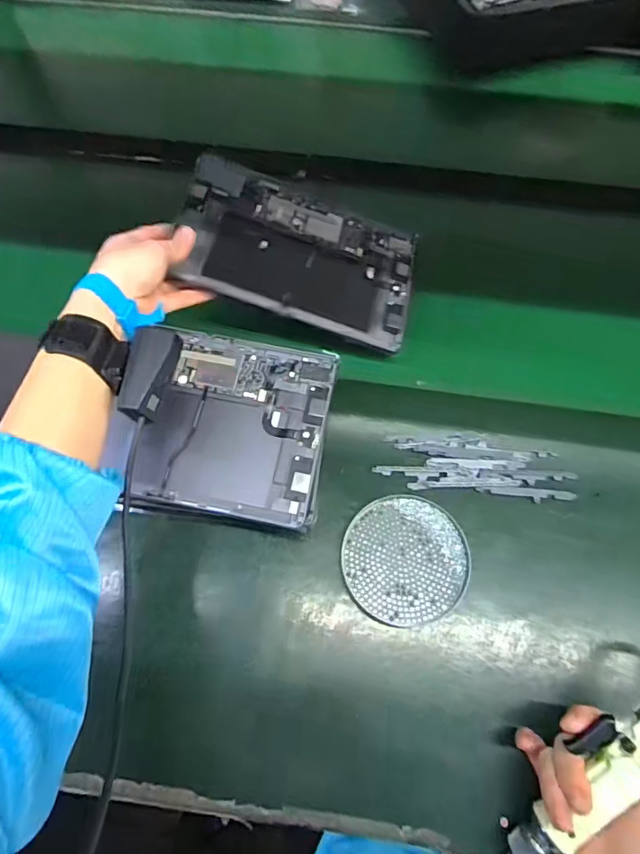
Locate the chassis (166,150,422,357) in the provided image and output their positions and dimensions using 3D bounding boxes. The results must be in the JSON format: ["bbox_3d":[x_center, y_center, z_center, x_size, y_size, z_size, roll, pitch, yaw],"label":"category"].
[{"bbox_3d":[-0.019,-0.188,0.541,0.248,0.012,0.163,18,68,-11],"label":"chassis"}]

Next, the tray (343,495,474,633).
[{"bbox_3d":[0.078,0.123,0.468,0.111,0.011,0.113,0,72,-1],"label":"tray"}]

